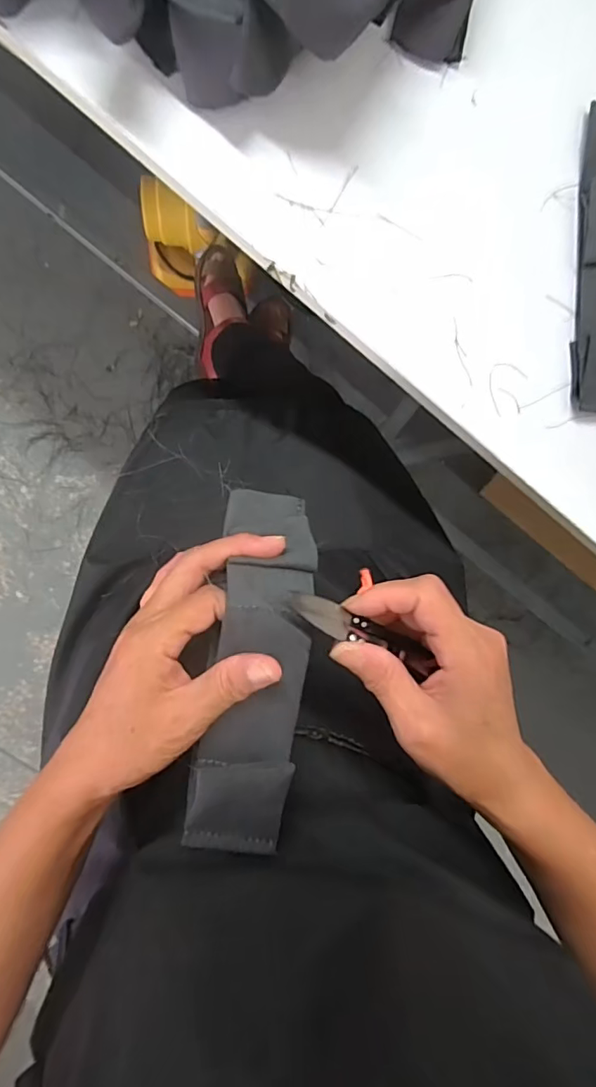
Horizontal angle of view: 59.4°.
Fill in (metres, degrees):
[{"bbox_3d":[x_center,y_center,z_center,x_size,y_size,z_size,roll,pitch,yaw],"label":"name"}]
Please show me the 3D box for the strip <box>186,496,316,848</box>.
[{"bbox_3d":[-0.020,0.057,0.261,0.047,0.032,0.179,8,75,-6],"label":"strip"}]

